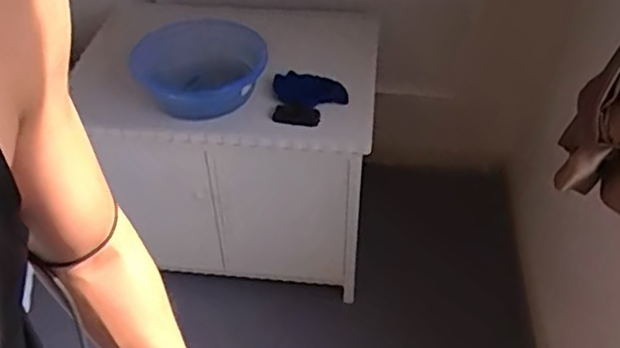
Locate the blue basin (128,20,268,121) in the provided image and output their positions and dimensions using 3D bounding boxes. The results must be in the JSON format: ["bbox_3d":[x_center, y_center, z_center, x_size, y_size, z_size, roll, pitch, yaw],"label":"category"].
[{"bbox_3d":[-0.268,-0.267,1.597,0.301,0.125,0.301,0,43,0],"label":"blue basin"}]

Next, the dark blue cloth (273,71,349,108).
[{"bbox_3d":[0.001,-0.210,1.584,0.185,0.034,0.111,8,42,10],"label":"dark blue cloth"}]

